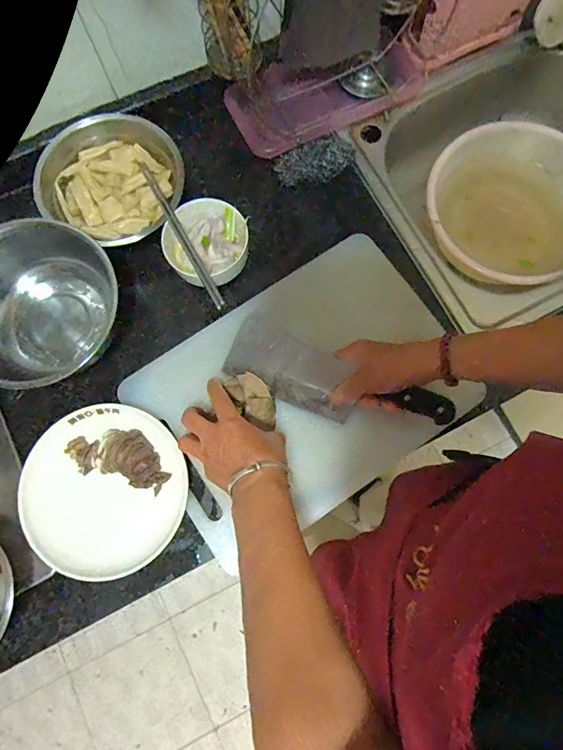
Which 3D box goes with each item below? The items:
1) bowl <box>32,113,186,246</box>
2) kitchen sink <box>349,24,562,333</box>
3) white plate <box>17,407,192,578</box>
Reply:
[{"bbox_3d":[-0.221,-0.256,0.565,0.161,0.077,0.168,0,77,-1],"label":"bowl"},{"bbox_3d":[0.359,-0.295,0.679,0.469,0.176,0.375,-23,79,-6],"label":"kitchen sink"},{"bbox_3d":[-0.218,0.132,0.510,0.200,0.028,0.186,0,77,-1],"label":"white plate"}]

